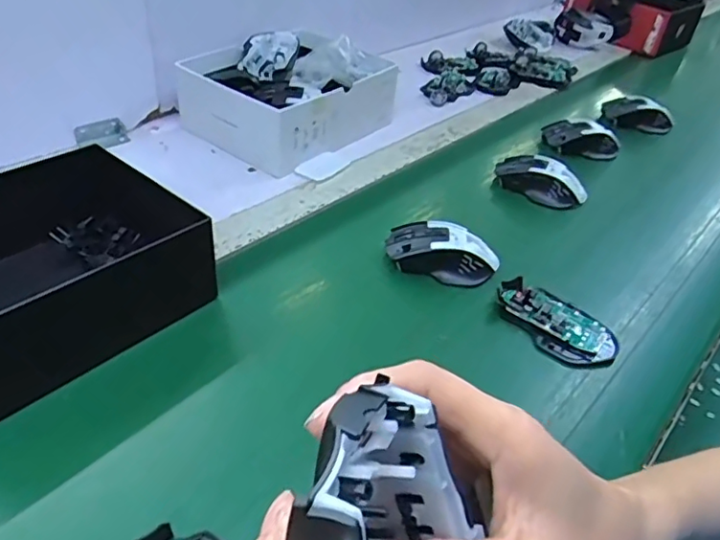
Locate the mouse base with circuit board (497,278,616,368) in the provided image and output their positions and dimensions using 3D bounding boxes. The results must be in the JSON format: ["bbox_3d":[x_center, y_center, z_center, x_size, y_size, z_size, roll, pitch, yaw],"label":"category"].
[{"bbox_3d":[0.177,0.046,0.528,0.112,0.016,0.065,32,47,26],"label":"mouse base with circuit board"}]

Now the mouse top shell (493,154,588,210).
[{"bbox_3d":[0.219,-0.110,0.707,0.112,0.045,0.051,29,45,23],"label":"mouse top shell"}]

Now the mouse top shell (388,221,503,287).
[{"bbox_3d":[0.081,-0.017,0.579,0.108,0.041,0.054,17,42,11],"label":"mouse top shell"}]

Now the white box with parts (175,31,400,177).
[{"bbox_3d":[-0.088,-0.241,0.782,0.202,0.084,0.256,31,46,25],"label":"white box with parts"}]

